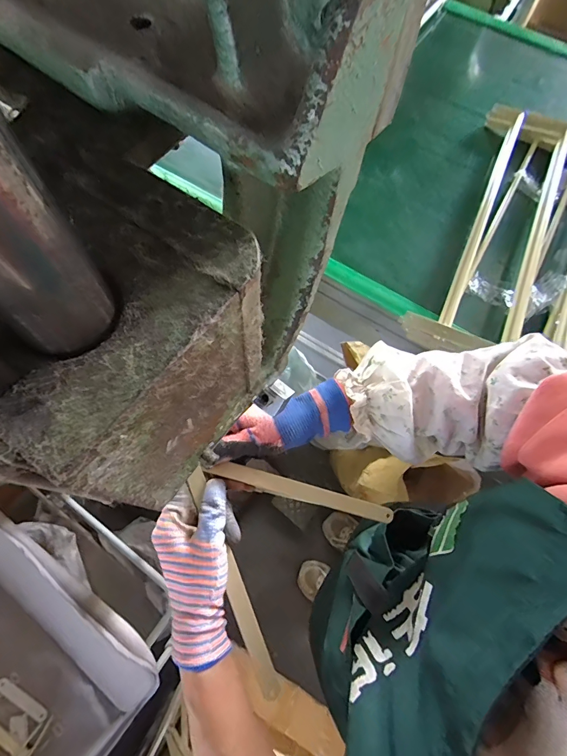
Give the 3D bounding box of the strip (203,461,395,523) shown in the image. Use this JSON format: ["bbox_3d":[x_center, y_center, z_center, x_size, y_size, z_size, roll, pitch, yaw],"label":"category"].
[{"bbox_3d":[0.024,0.121,0.396,0.203,0.011,0.019,19,68,-11],"label":"strip"}]

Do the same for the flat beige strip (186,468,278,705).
[{"bbox_3d":[-0.048,0.188,0.351,0.018,0.007,0.213,-18,81,-28],"label":"flat beige strip"}]

